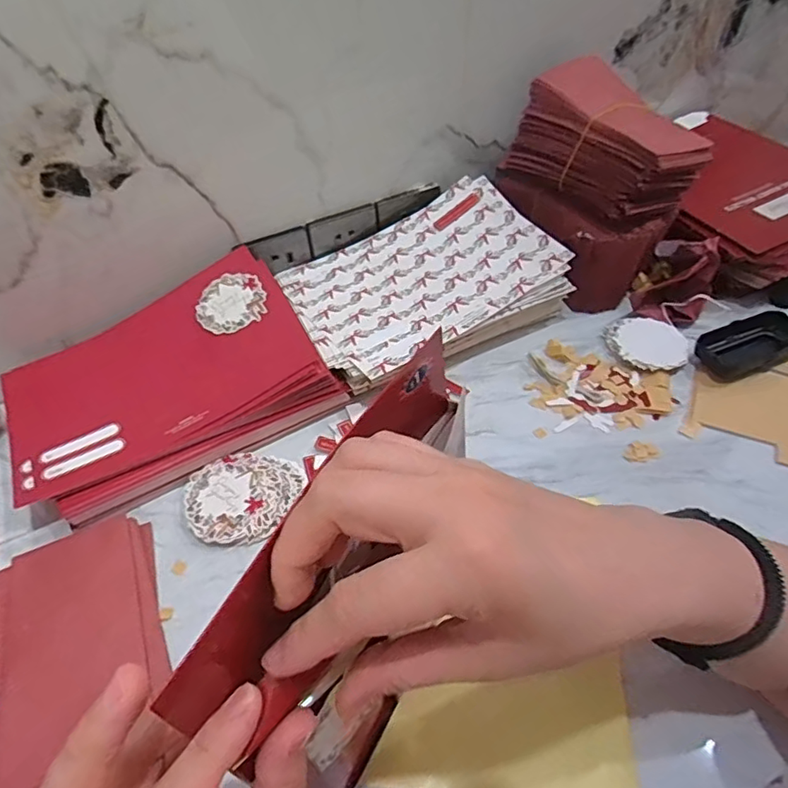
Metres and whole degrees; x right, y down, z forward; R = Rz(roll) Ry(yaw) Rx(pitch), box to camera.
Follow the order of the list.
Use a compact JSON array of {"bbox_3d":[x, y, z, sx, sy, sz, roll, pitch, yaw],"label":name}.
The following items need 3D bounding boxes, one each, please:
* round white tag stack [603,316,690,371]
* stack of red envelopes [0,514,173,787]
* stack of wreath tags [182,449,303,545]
[{"bbox_3d":[0.260,-0.050,0.586,0.084,0.015,0.080,-1,47,1],"label":"round white tag stack"},{"bbox_3d":[-0.229,0.177,0.411,0.116,0.011,0.180,-18,49,-14],"label":"stack of red envelopes"},{"bbox_3d":[-0.130,0.088,0.486,0.095,0.012,0.086,1,47,4],"label":"stack of wreath tags"}]

